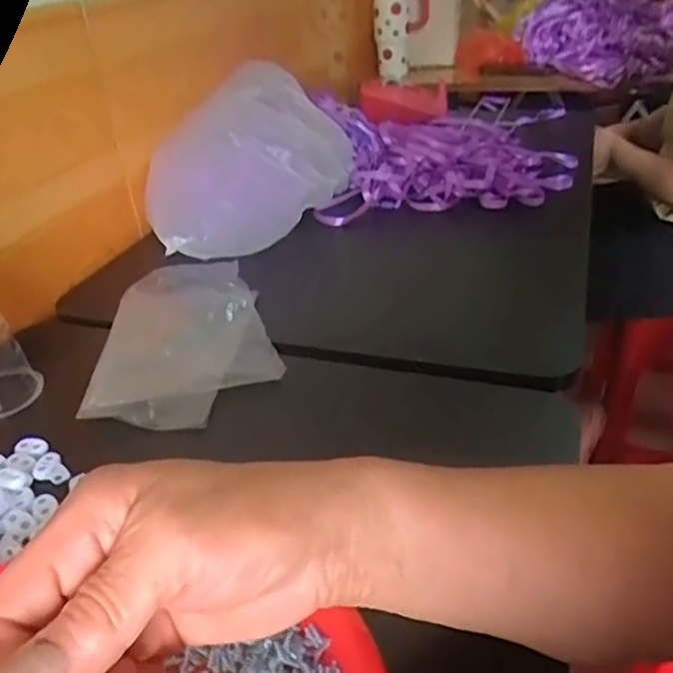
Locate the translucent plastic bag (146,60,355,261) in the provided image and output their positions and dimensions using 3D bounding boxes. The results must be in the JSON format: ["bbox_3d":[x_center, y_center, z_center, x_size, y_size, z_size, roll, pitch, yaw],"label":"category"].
[{"bbox_3d":[-0.076,-0.196,0.728,0.128,0.148,0.305,5,33,15],"label":"translucent plastic bag"}]

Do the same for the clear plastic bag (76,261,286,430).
[{"bbox_3d":[-0.124,-0.006,0.559,0.142,0.026,0.224,-6,32,-2],"label":"clear plastic bag"}]

